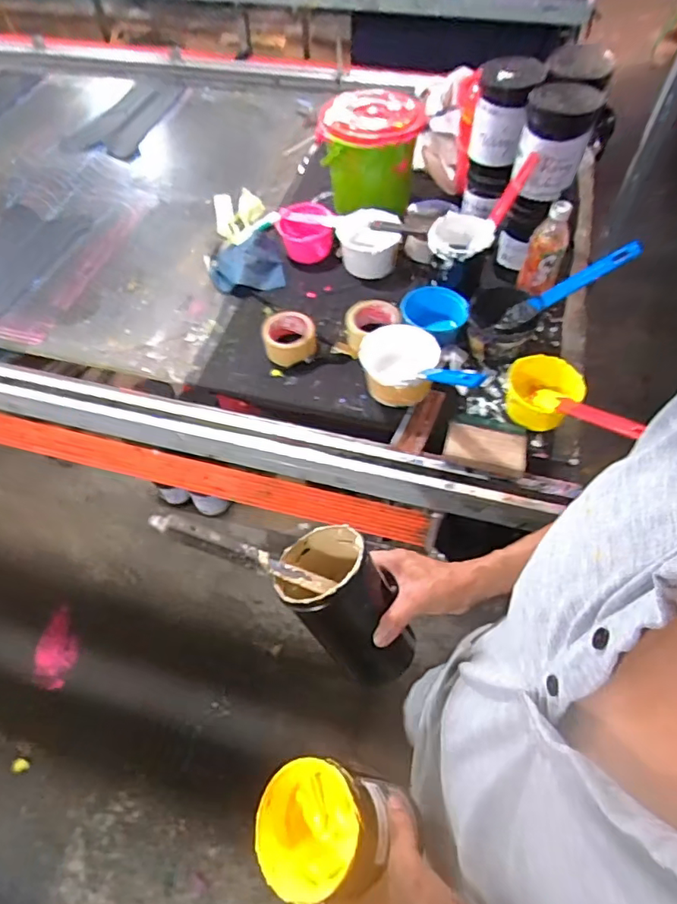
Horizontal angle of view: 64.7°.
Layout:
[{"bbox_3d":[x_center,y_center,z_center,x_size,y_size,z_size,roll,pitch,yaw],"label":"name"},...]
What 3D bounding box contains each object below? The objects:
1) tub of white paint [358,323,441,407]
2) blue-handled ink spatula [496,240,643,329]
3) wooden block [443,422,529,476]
[{"bbox_3d":[0.101,-0.144,0.907,0.128,0.081,0.123,-1,56,1],"label":"tub of white paint"},{"bbox_3d":[0.380,-0.272,0.890,0.236,0.044,0.033,-27,55,29],"label":"blue-handled ink spatula"},{"bbox_3d":[0.226,-0.005,0.826,0.121,0.021,0.074,13,57,10],"label":"wooden block"}]

